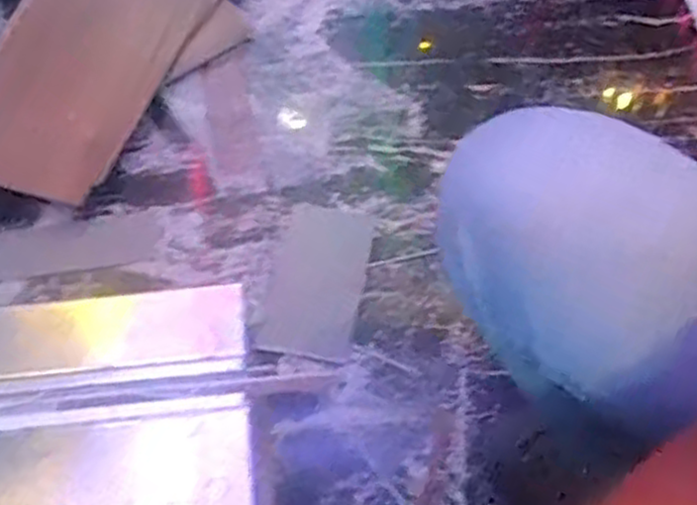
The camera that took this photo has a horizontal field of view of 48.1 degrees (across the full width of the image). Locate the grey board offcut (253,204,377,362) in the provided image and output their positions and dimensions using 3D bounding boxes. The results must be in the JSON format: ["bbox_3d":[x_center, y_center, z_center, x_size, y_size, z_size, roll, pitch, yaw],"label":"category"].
[{"bbox_3d":[-0.035,0.026,0.859,0.103,0.011,0.185,10,61,4],"label":"grey board offcut"}]

